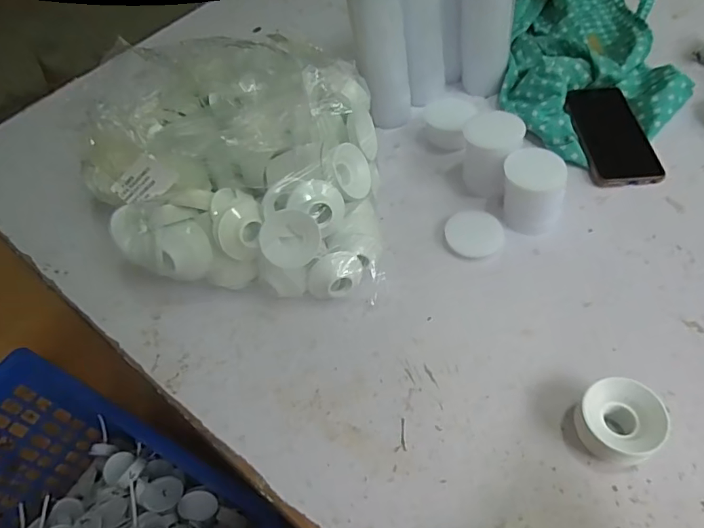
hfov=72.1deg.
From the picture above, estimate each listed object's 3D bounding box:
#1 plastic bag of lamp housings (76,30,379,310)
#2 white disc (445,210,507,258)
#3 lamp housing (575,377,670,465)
[{"bbox_3d":[-0.131,-0.114,0.518,0.322,0.165,0.269,0,54,8],"label":"plastic bag of lamp housings"},{"bbox_3d":[0.130,-0.033,0.515,0.058,0.009,0.055,-4,53,5],"label":"white disc"},{"bbox_3d":[0.201,0.123,0.371,0.059,0.044,0.056,-4,53,5],"label":"lamp housing"}]

